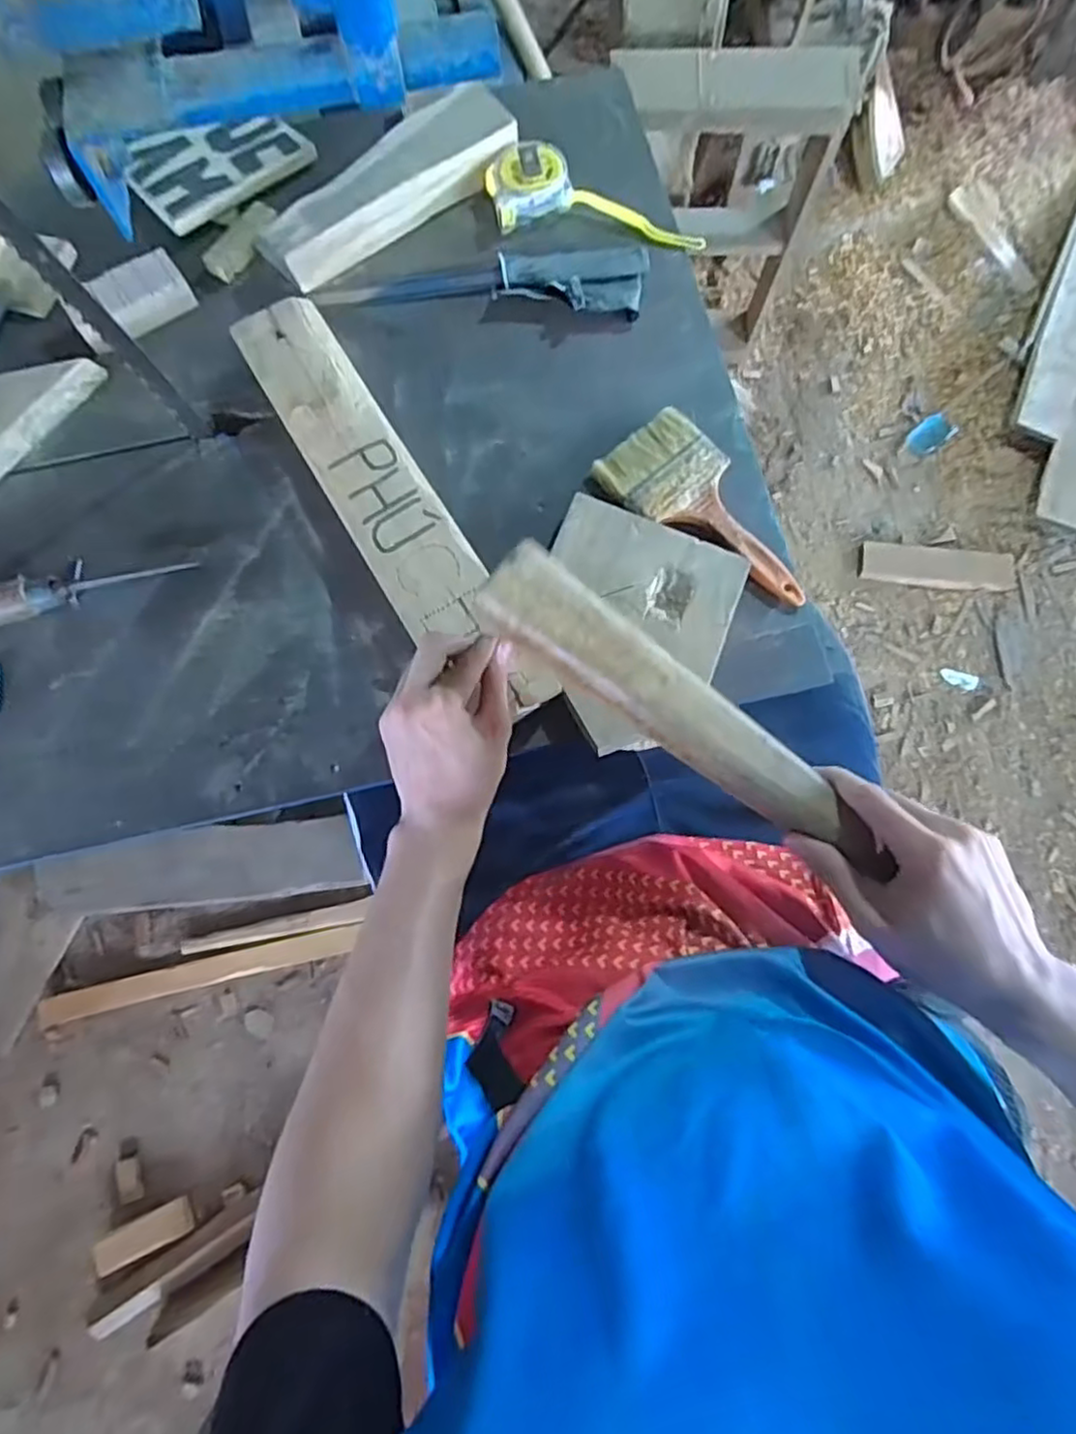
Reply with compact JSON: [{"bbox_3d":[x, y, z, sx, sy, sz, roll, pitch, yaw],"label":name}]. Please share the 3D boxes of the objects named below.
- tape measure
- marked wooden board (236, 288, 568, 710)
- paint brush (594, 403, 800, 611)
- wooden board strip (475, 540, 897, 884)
[{"bbox_3d":[0.053,-0.463,0.613,0.195,0.035,0.056,8,76,3],"label":"tape measure"},{"bbox_3d":[-0.113,-0.163,0.520,0.076,0.022,0.388,-32,78,-8],"label":"marked wooden board"},{"bbox_3d":[0.136,-0.159,0.539,0.086,0.013,0.186,-41,79,-9],"label":"paint brush"},{"bbox_3d":[0.084,-0.004,0.405,0.266,0.021,0.051,37,80,2],"label":"wooden board strip"}]

